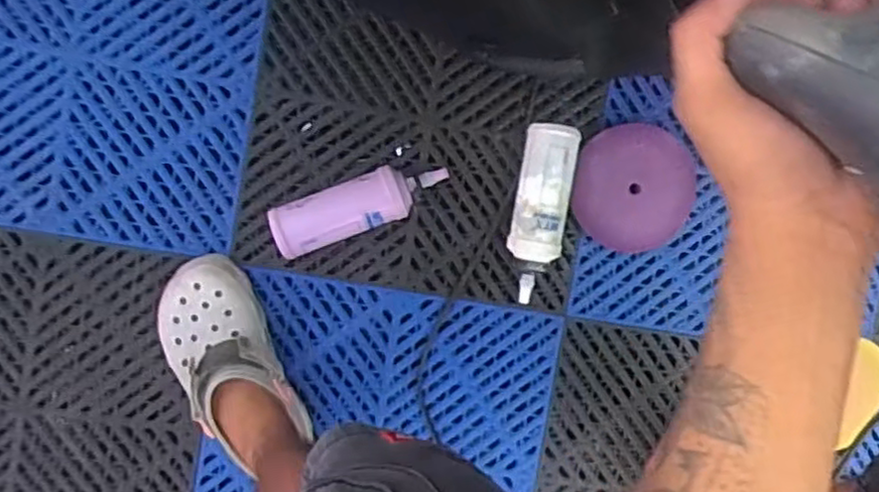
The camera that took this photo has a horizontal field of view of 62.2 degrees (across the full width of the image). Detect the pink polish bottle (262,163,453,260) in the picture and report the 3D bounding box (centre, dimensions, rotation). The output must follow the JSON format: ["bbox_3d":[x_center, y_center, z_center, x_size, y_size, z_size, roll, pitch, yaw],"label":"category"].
[{"bbox_3d":[-0.087,-0.046,0.821,0.201,0.059,0.062,-22,97,-4],"label":"pink polish bottle"}]

